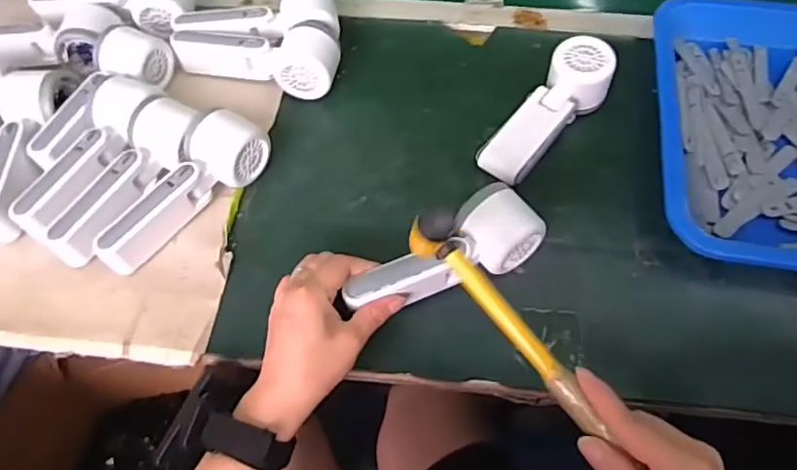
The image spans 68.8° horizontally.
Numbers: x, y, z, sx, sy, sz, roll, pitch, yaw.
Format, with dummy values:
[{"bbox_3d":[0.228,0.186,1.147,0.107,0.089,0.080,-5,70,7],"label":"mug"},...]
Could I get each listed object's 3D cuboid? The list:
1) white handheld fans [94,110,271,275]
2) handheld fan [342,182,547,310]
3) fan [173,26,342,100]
[{"bbox_3d":[-0.180,-0.036,0.495,0.059,0.057,0.167,30,63,17],"label":"white handheld fans"},{"bbox_3d":[0.033,0.012,0.455,0.161,0.045,0.059,-23,63,-13],"label":"handheld fan"},{"bbox_3d":[-0.146,-0.180,0.588,0.170,0.050,0.052,12,59,7],"label":"fan"}]

